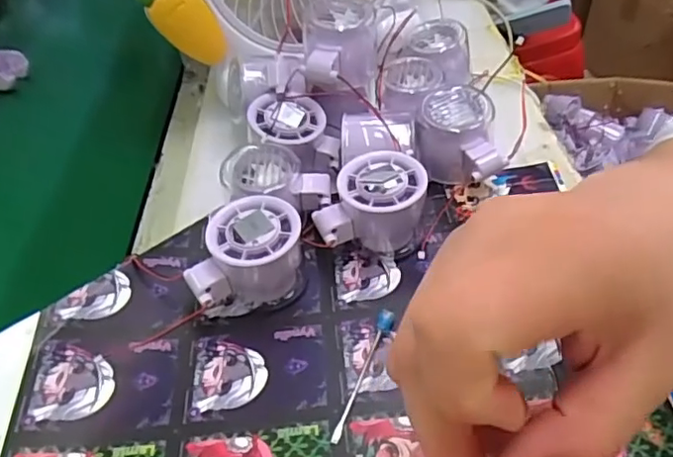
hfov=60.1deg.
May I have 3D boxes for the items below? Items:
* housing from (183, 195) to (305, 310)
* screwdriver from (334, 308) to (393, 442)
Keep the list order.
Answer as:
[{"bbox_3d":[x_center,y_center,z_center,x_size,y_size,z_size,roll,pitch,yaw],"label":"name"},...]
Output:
[{"bbox_3d":[-0.059,0.020,0.382,0.071,0.056,0.056,-10,46,-5],"label":"housing"},{"bbox_3d":[0.016,0.084,0.344,0.008,0.009,0.089,16,49,20],"label":"screwdriver"}]

